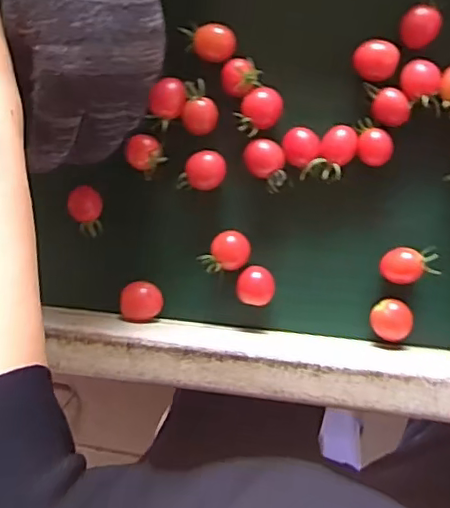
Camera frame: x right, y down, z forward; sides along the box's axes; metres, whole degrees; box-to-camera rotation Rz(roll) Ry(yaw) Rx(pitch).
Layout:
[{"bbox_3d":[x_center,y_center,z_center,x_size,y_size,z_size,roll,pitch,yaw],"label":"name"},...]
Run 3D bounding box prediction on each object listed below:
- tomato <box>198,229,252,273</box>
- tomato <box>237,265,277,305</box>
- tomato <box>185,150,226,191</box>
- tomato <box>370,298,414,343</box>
[{"bbox_3d":[0.002,0.000,0.424,0.027,0.028,0.034,40,98,5],"label":"tomato"},{"bbox_3d":[0.024,0.022,0.429,0.026,0.027,0.027,6,94,9],"label":"tomato"},{"bbox_3d":[-0.012,-0.059,0.423,0.027,0.022,0.027,8,94,9],"label":"tomato"},{"bbox_3d":[0.117,0.045,0.419,0.028,0.033,0.027,0,93,9],"label":"tomato"}]

